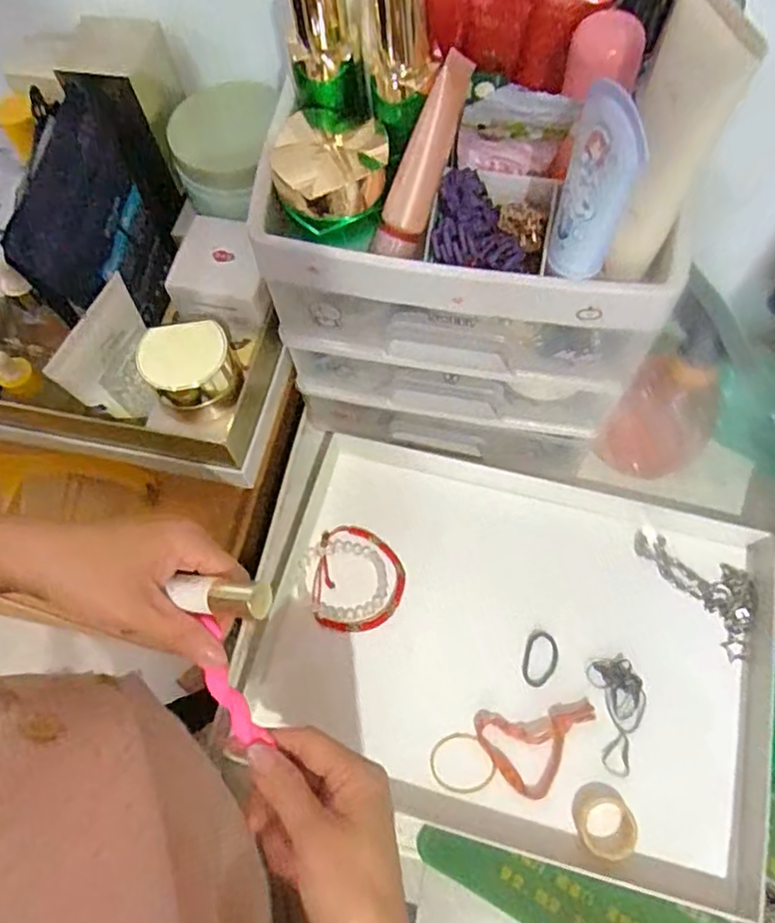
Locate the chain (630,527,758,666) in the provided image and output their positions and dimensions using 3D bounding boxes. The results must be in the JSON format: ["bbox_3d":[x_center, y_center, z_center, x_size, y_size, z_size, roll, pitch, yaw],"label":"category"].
[{"bbox_3d":[0.243,0.090,0.487,0.052,0.008,0.110,-33,69,-11],"label":"chain"}]

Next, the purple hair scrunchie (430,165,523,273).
[{"bbox_3d":[0.050,-0.126,0.339,0.047,0.027,0.046,-1,67,3],"label":"purple hair scrunchie"}]

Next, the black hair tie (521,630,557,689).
[{"bbox_3d":[0.111,0.145,0.467,0.022,0.005,0.039,16,69,9],"label":"black hair tie"}]

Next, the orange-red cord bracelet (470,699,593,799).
[{"bbox_3d":[0.106,0.200,0.444,0.081,0.017,0.057,-7,67,0],"label":"orange-red cord bracelet"}]

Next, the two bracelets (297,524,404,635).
[{"bbox_3d":[-0.029,0.091,0.498,0.077,0.004,0.080,-35,70,-11],"label":"two bracelets"}]

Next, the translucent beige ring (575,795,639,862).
[{"bbox_3d":[0.145,0.241,0.419,0.036,0.010,0.035,-1,67,3],"label":"translucent beige ring"}]

